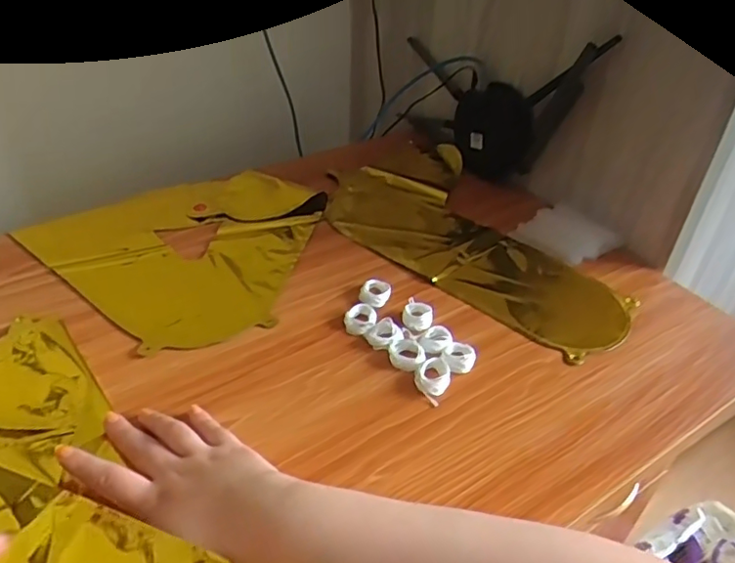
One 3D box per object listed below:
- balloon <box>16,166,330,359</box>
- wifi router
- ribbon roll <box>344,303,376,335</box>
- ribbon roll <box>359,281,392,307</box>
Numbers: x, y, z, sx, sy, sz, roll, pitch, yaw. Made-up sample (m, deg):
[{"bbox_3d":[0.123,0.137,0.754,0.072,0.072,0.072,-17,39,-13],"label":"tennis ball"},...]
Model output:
[{"bbox_3d":[-0.180,-0.051,0.636,0.284,0.022,0.262,31,45,31],"label":"balloon"},{"bbox_3d":[0.143,-0.233,0.742,0.032,0.180,0.313,-21,44,-28],"label":"wifi router"},{"bbox_3d":[-0.007,0.035,0.549,0.028,0.010,0.035,2,38,-1],"label":"ribbon roll"},{"bbox_3d":[0.007,0.011,0.578,0.030,0.013,0.027,6,38,3],"label":"ribbon roll"}]

